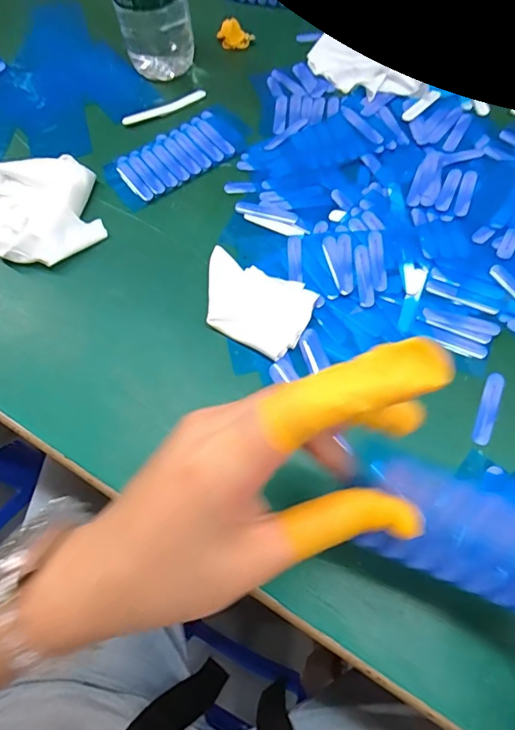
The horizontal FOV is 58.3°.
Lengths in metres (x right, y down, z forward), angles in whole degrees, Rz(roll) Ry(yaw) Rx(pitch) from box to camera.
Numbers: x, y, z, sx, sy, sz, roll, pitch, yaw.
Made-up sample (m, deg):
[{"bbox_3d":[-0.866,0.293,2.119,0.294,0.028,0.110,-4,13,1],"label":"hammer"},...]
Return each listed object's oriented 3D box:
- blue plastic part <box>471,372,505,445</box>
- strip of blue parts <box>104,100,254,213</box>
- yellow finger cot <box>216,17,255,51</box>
[{"bbox_3d":[0.146,0.027,0.290,0.011,0.004,0.050,21,68,13],"label":"blue plastic part"},{"bbox_3d":[-0.066,-0.185,0.400,0.132,0.004,0.065,-39,68,-14],"label":"strip of blue parts"},{"bbox_3d":[-0.022,-0.331,0.460,0.036,0.023,0.018,-5,64,1],"label":"yellow finger cot"}]

